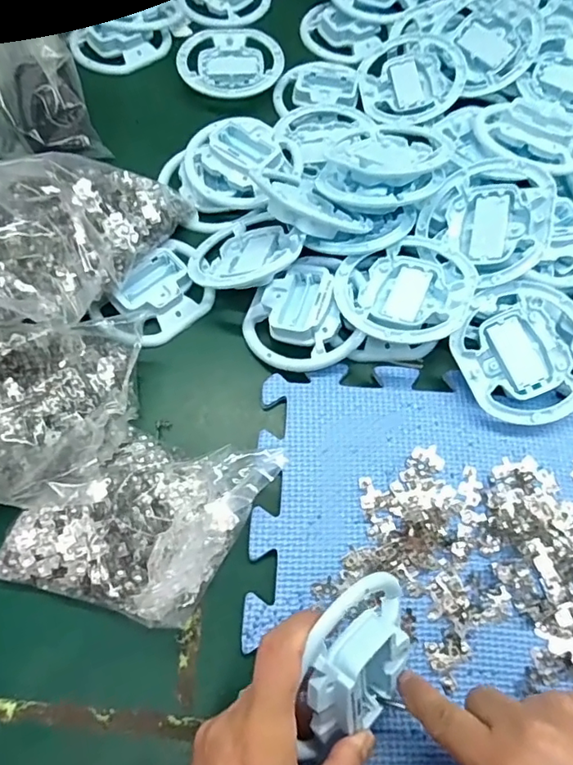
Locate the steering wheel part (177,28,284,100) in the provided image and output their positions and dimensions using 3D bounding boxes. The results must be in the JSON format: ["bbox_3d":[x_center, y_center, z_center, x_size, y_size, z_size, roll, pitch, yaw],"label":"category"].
[{"bbox_3d":[-0.058,-0.325,0.553,0.102,0.026,0.088,-17,67,-9],"label":"steering wheel part"}]

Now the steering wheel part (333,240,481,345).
[{"bbox_3d":[0.090,-0.068,0.405,0.100,0.023,0.093,0,64,-1],"label":"steering wheel part"}]

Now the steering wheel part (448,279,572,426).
[{"bbox_3d":[0.175,-0.020,0.399,0.095,0.040,0.099,0,64,-1],"label":"steering wheel part"}]

